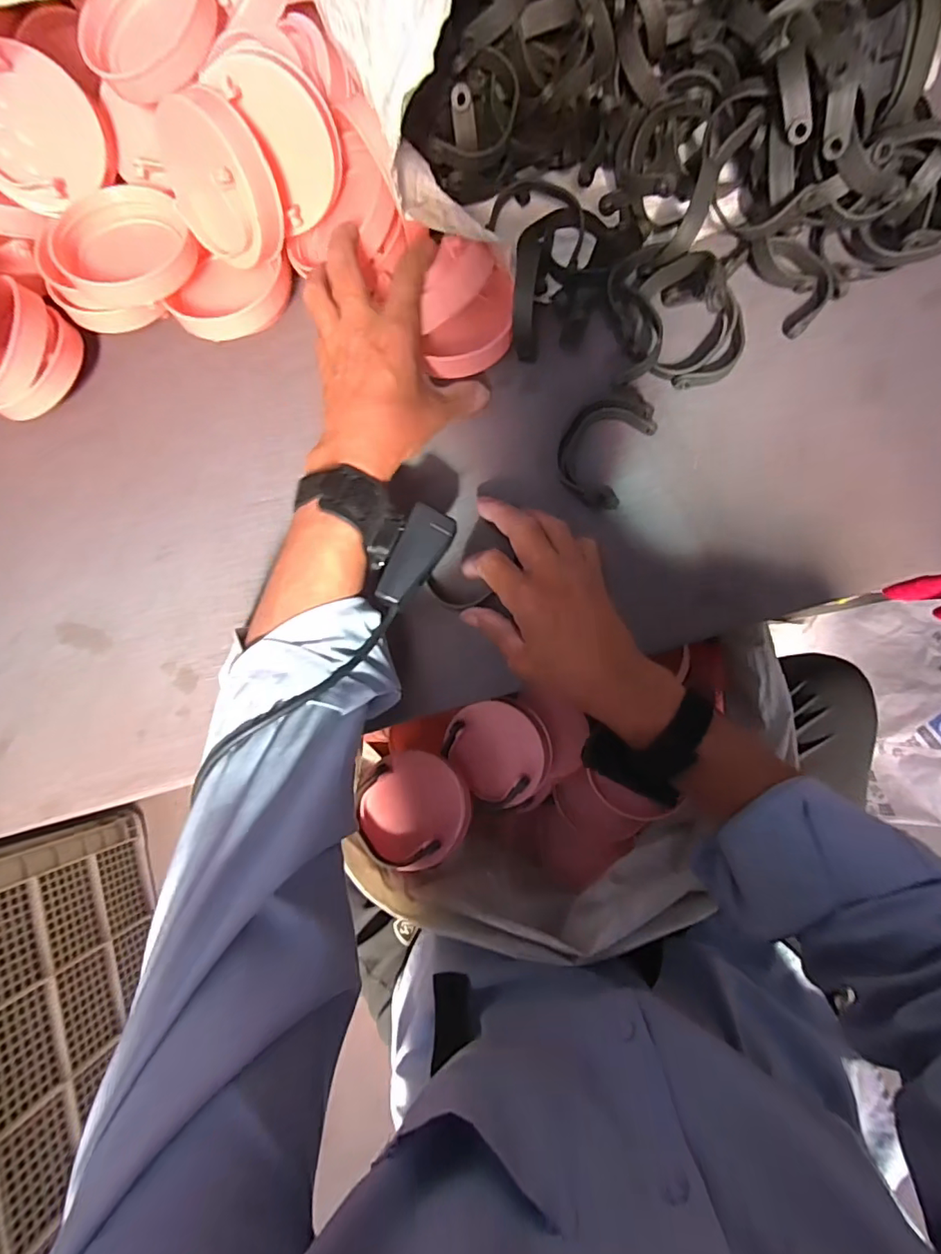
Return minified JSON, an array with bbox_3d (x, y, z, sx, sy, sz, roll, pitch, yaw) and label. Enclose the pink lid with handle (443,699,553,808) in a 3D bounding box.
[{"bbox_3d":[0.024,0.108,0.461,0.081,0.018,0.090,-38,81,1],"label":"pink lid with handle"}]

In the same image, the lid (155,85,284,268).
[{"bbox_3d":[-0.177,-0.309,0.368,0.098,0.086,0.030,52,56,-17],"label":"lid"}]

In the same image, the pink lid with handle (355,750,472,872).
[{"bbox_3d":[-0.046,0.152,0.442,0.089,0.028,0.089,-1,75,5],"label":"pink lid with handle"}]

